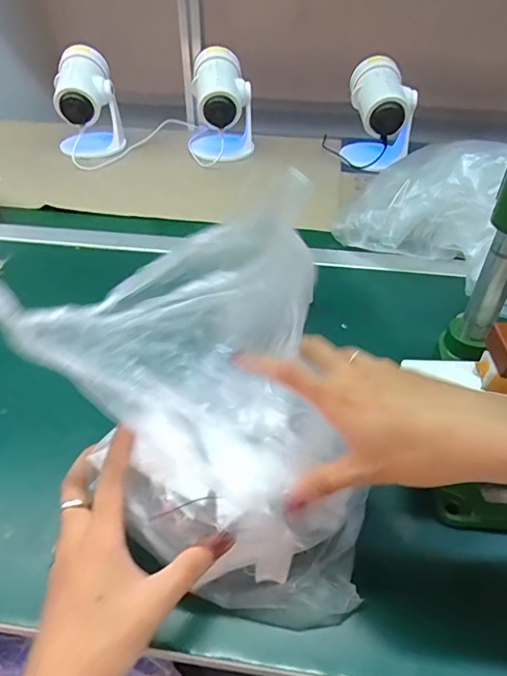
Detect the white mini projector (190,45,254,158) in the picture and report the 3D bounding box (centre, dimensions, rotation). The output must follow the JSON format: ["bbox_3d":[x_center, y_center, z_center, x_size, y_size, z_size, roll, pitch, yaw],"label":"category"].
[{"bbox_3d":[-0.062,-0.425,0.851,0.109,0.151,0.138,-4,43,-5],"label":"white mini projector"}]

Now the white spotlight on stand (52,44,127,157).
[{"bbox_3d":[-0.304,-0.424,0.847,0.108,0.158,0.103,-14,45,-16],"label":"white spotlight on stand"}]

